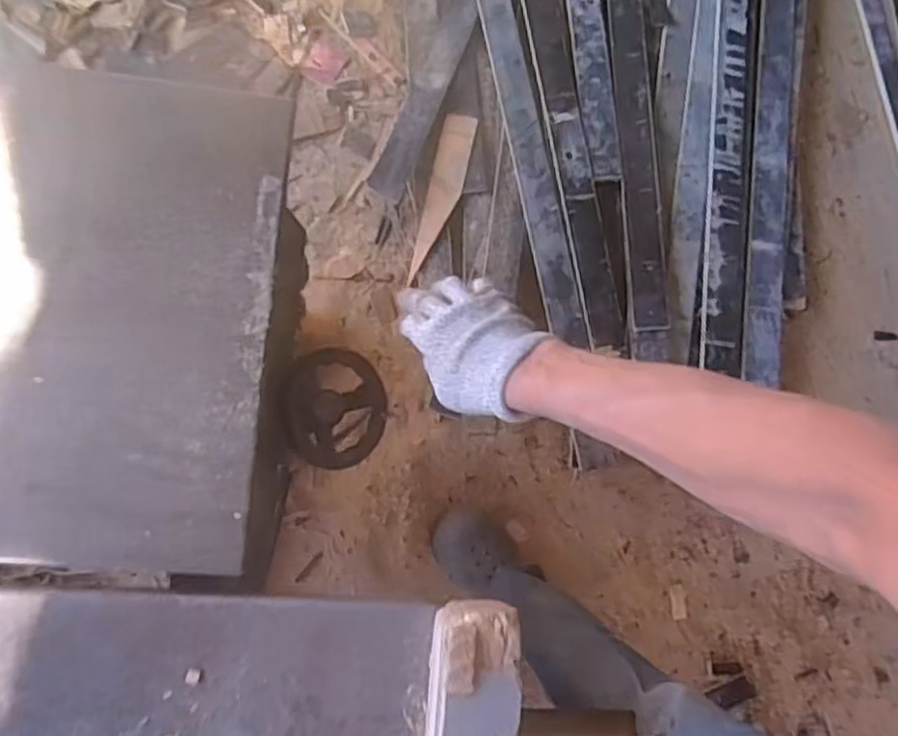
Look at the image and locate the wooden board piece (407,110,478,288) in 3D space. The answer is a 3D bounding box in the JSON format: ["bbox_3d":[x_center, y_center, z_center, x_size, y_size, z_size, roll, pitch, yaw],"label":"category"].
[{"bbox_3d":[-0.011,-0.320,1.322,0.059,0.017,0.315,13,92,-3],"label":"wooden board piece"}]

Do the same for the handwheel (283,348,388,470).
[{"bbox_3d":[-0.116,0.041,0.709,0.107,0.030,0.117,-7,93,-32],"label":"handwheel"}]

